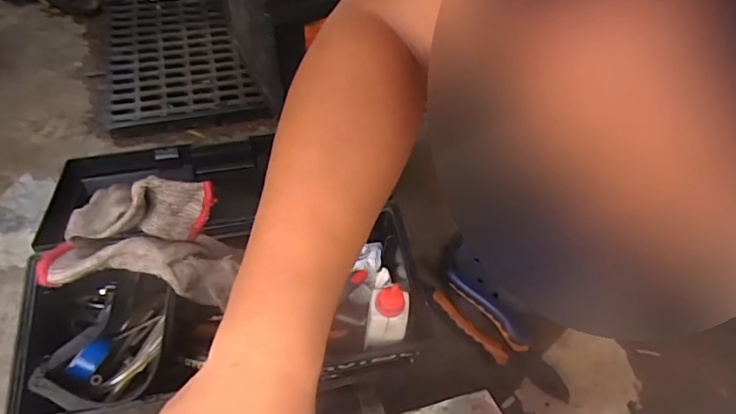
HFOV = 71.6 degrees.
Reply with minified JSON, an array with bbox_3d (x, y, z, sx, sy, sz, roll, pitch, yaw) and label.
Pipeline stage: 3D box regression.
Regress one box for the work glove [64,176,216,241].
[{"bbox_3d":[-0.211,-0.003,0.473,0.133,0.057,0.054,-10,58,-9],"label":"work glove"}]

